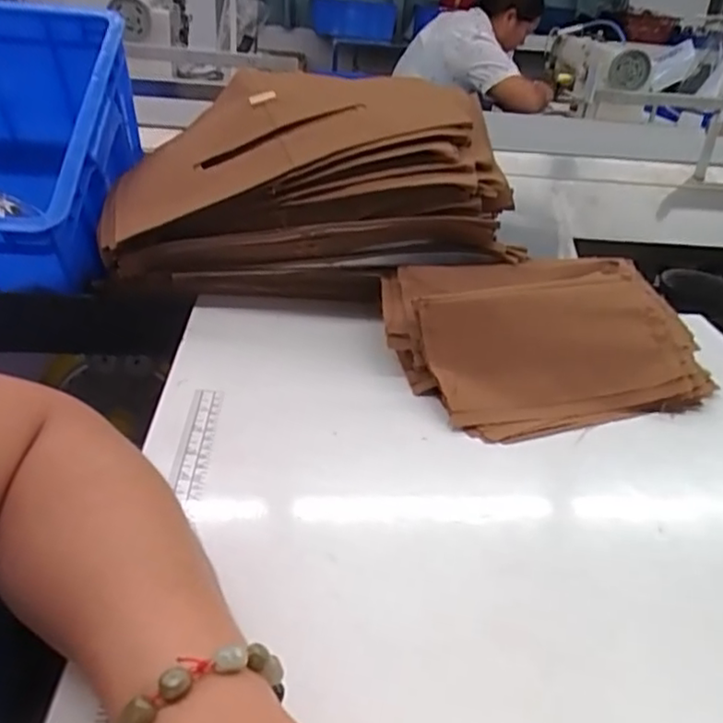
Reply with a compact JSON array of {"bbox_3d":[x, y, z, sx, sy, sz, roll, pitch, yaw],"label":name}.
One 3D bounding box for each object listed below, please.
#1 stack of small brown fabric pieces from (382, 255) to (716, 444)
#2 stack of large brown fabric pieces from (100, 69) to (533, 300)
[{"bbox_3d":[0.156,-0.025,0.549,0.250,0.074,0.177,-7,33,-18],"label":"stack of small brown fabric pieces"},{"bbox_3d":[-0.060,-0.174,0.650,0.388,0.184,0.221,3,31,-3],"label":"stack of large brown fabric pieces"}]

